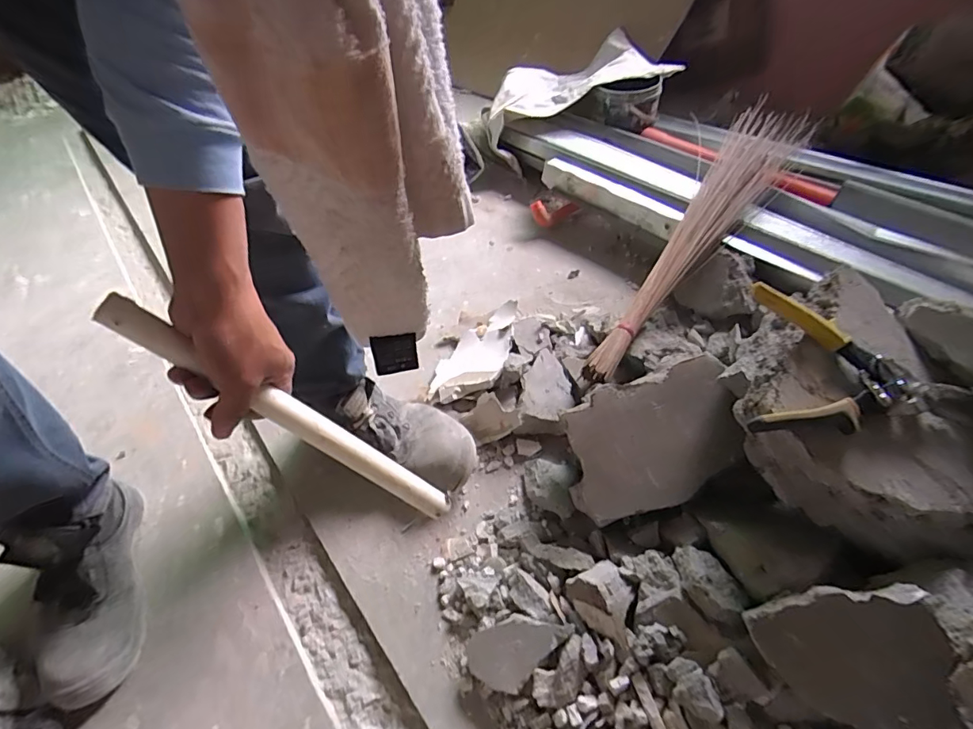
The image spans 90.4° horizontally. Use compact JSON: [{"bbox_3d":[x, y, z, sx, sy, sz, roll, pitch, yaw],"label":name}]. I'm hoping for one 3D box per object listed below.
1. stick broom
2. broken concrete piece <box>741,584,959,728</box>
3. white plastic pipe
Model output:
[{"bbox_3d":[0.391,-0.247,0.900,0.130,0.066,0.763,29,68,29],"label":"stick broom"},{"bbox_3d":[0.315,0.263,0.421,0.143,0.023,0.124,-7,82,17],"label":"broken concrete piece"},{"bbox_3d":[-0.160,0.051,0.420,0.022,0.330,0.025,-32,30,36],"label":"white plastic pipe"}]

